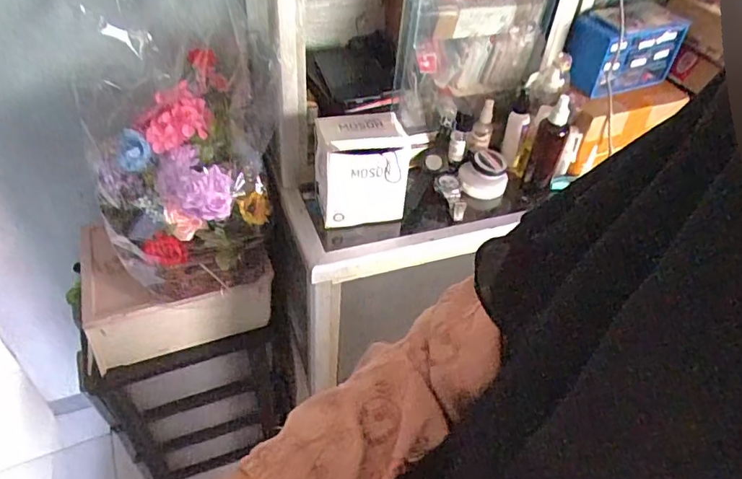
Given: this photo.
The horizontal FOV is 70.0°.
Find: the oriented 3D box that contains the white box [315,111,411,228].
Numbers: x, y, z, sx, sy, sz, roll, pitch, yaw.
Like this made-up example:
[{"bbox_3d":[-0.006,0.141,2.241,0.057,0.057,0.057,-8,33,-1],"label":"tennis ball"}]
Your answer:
[{"bbox_3d":[-0.016,-0.102,0.789,0.130,0.148,0.094,-4,45,-9],"label":"white box"}]

